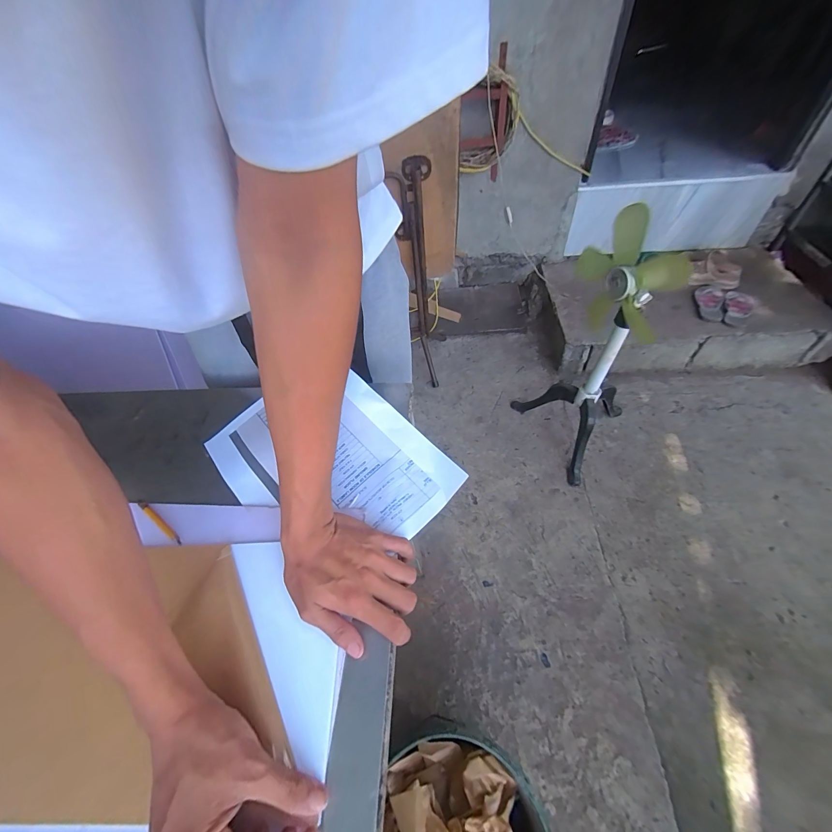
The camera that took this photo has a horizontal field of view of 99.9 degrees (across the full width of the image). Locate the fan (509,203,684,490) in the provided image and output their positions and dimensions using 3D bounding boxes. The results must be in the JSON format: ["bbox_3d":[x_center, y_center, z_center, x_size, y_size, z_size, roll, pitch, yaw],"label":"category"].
[{"bbox_3d":[0.492,-0.180,1.043,0.315,0.756,0.317,21,55,22],"label":"fan"}]

